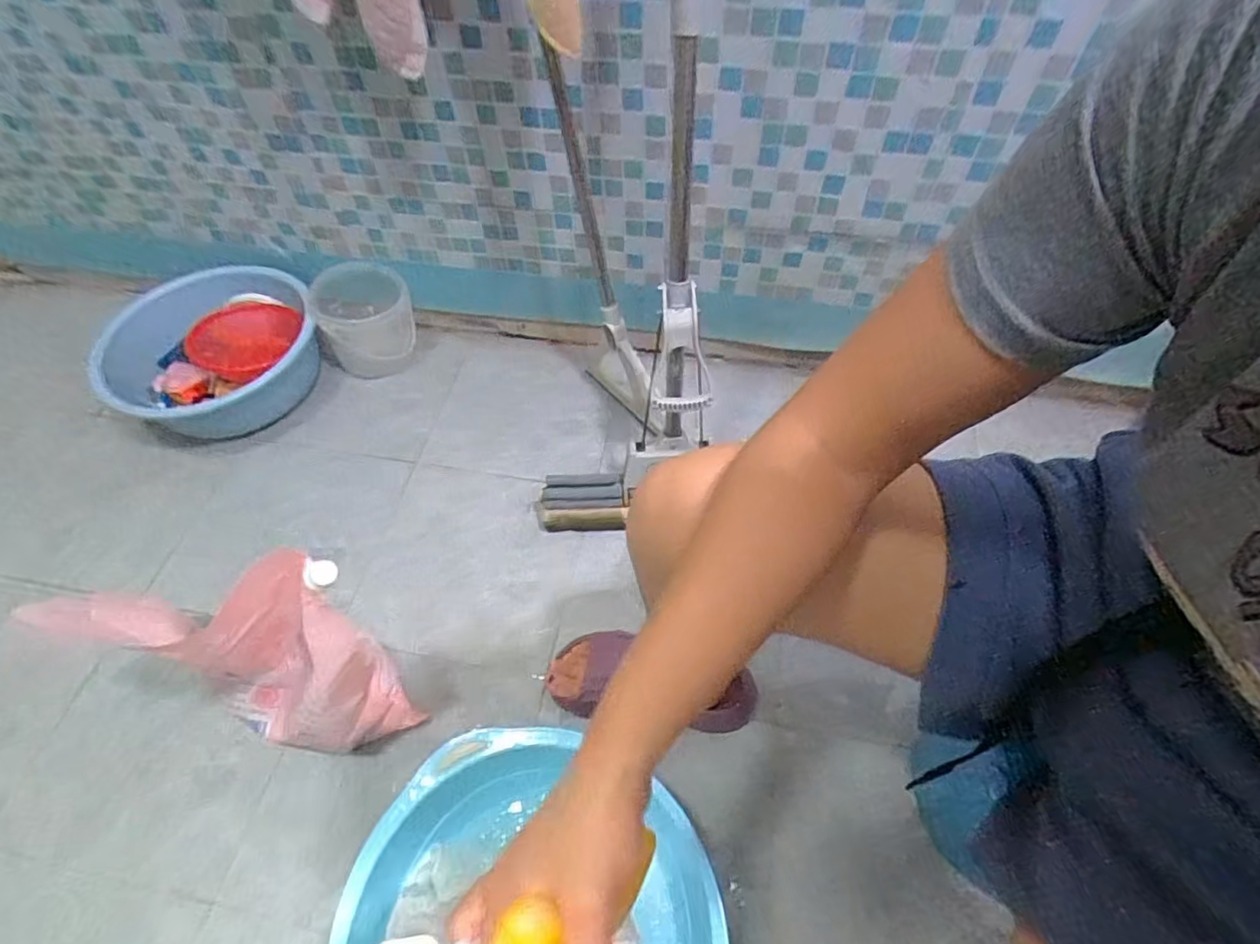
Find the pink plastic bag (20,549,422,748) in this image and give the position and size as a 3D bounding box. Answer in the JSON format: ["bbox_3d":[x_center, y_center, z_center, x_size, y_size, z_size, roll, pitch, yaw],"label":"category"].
[{"bbox_3d":[-0.387,0.203,0.662,0.236,0.308,0.146,12,56,11],"label":"pink plastic bag"}]

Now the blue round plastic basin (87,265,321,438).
[{"bbox_3d":[-0.747,-0.223,1.096,0.349,0.127,0.351,-1,55,2],"label":"blue round plastic basin"}]

